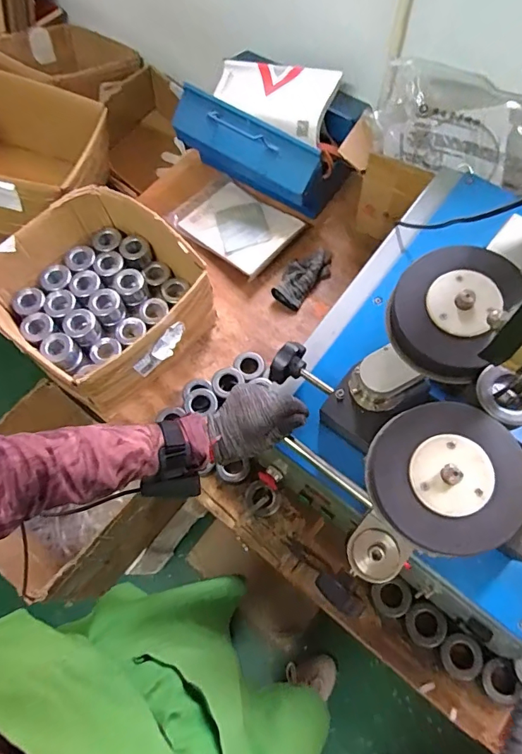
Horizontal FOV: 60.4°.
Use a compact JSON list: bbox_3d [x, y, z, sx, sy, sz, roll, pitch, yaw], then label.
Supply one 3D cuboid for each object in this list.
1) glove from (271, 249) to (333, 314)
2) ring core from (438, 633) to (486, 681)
[{"bbox_3d":[0.093,-0.221,0.981,0.081,0.043,0.159,39,74,17],"label":"glove"},{"bbox_3d":[0.303,0.424,0.679,0.058,0.033,0.067,-29,69,-10],"label":"ring core"}]

